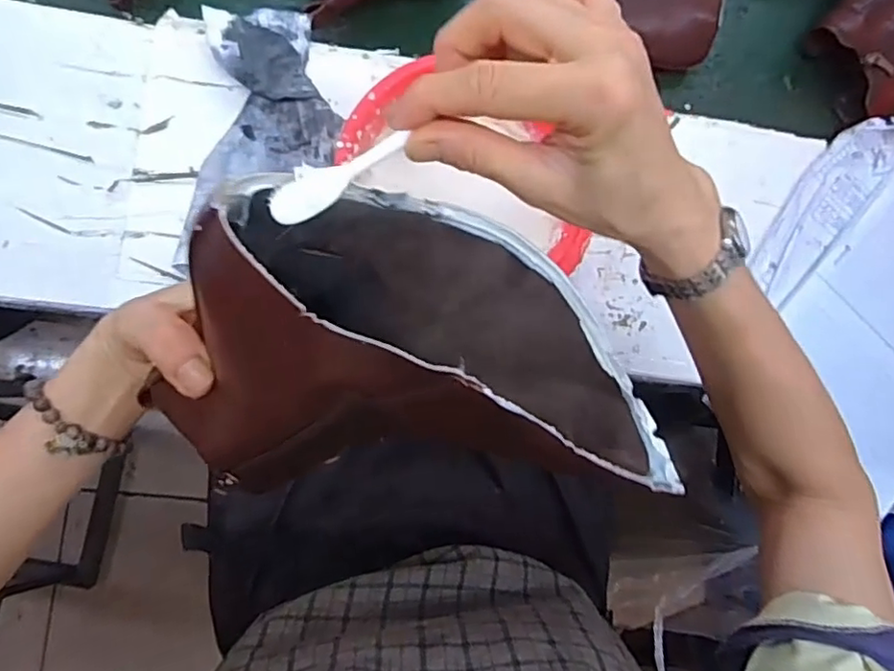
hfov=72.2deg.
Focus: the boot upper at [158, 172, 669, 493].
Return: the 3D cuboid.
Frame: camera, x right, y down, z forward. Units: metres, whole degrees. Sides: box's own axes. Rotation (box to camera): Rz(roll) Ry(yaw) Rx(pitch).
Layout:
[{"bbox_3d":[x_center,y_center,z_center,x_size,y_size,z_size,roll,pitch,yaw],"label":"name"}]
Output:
[{"bbox_3d":[0.007,0.002,0.272,0.219,0.111,0.124,3,89,-8],"label":"boot upper"}]

